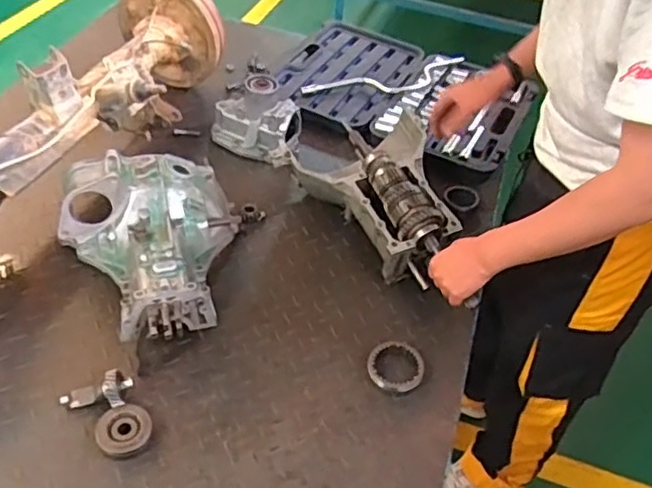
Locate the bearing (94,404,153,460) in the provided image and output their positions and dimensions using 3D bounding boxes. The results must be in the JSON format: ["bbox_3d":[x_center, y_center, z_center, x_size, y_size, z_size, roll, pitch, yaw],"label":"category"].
[{"bbox_3d":[-0.271,0.253,0.868,0.072,0.016,0.076,3,44,-3],"label":"bearing"}]

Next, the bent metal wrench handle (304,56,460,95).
[{"bbox_3d":[0.144,-0.382,1.489,0.406,0.034,0.093,-11,46,-16],"label":"bent metal wrench handle"}]

